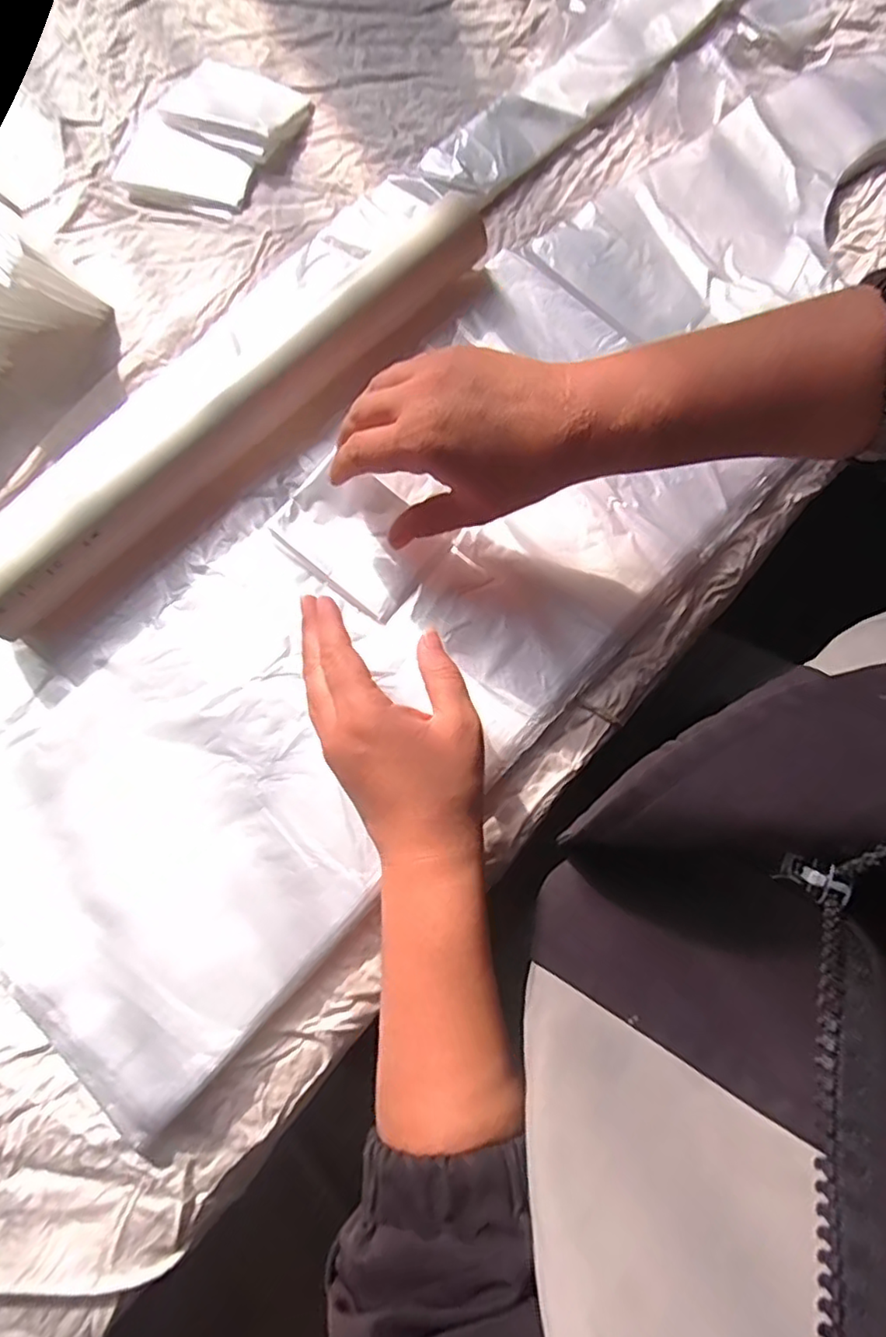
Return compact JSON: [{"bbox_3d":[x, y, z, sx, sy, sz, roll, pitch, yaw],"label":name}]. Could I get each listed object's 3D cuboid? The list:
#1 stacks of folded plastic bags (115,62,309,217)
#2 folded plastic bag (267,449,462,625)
[{"bbox_3d":[-0.162,-0.370,0.421,0.100,0.015,0.128,30,80,7],"label":"stacks of folded plastic bags"},{"bbox_3d":[-0.048,-0.077,0.358,0.087,0.013,0.065,38,81,8],"label":"folded plastic bag"}]

